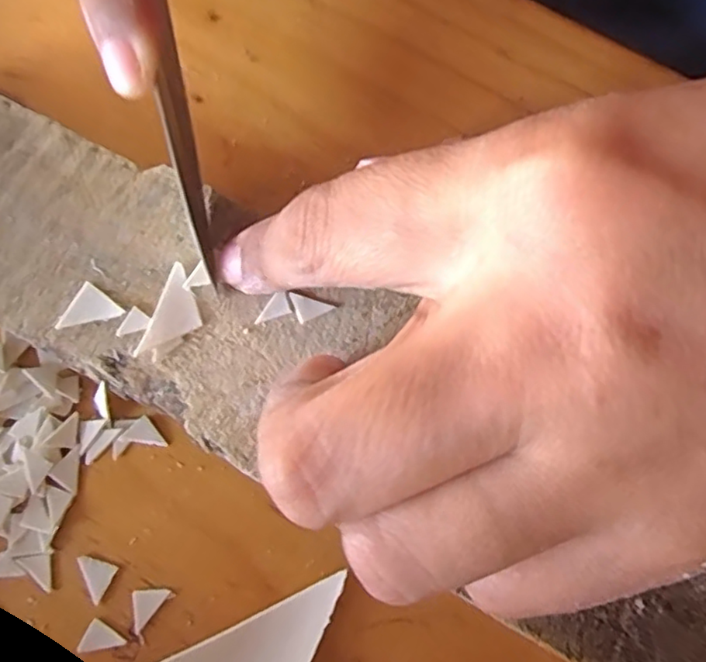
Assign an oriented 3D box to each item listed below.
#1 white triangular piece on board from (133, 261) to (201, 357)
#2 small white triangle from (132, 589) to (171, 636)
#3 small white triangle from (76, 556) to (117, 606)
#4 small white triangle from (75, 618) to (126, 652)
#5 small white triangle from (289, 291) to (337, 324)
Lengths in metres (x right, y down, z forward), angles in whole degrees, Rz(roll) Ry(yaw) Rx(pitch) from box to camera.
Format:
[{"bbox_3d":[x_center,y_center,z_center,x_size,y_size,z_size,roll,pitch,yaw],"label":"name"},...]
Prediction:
[{"bbox_3d":[-0.042,-0.004,0.144,0.011,0.004,0.023,20,77,6],"label":"white triangular piece on board"},{"bbox_3d":[-0.049,0.064,0.144,0.007,0.004,0.011,36,80,12],"label":"small white triangle"},{"bbox_3d":[-0.062,0.058,0.144,0.009,0.004,0.009,25,77,7],"label":"small white triangle"},{"bbox_3d":[-0.058,0.072,0.142,0.009,0.004,0.008,30,77,12],"label":"small white triangle"},{"bbox_3d":[-0.010,-0.007,0.144,0.009,0.004,0.007,-22,76,-5],"label":"small white triangle"}]

